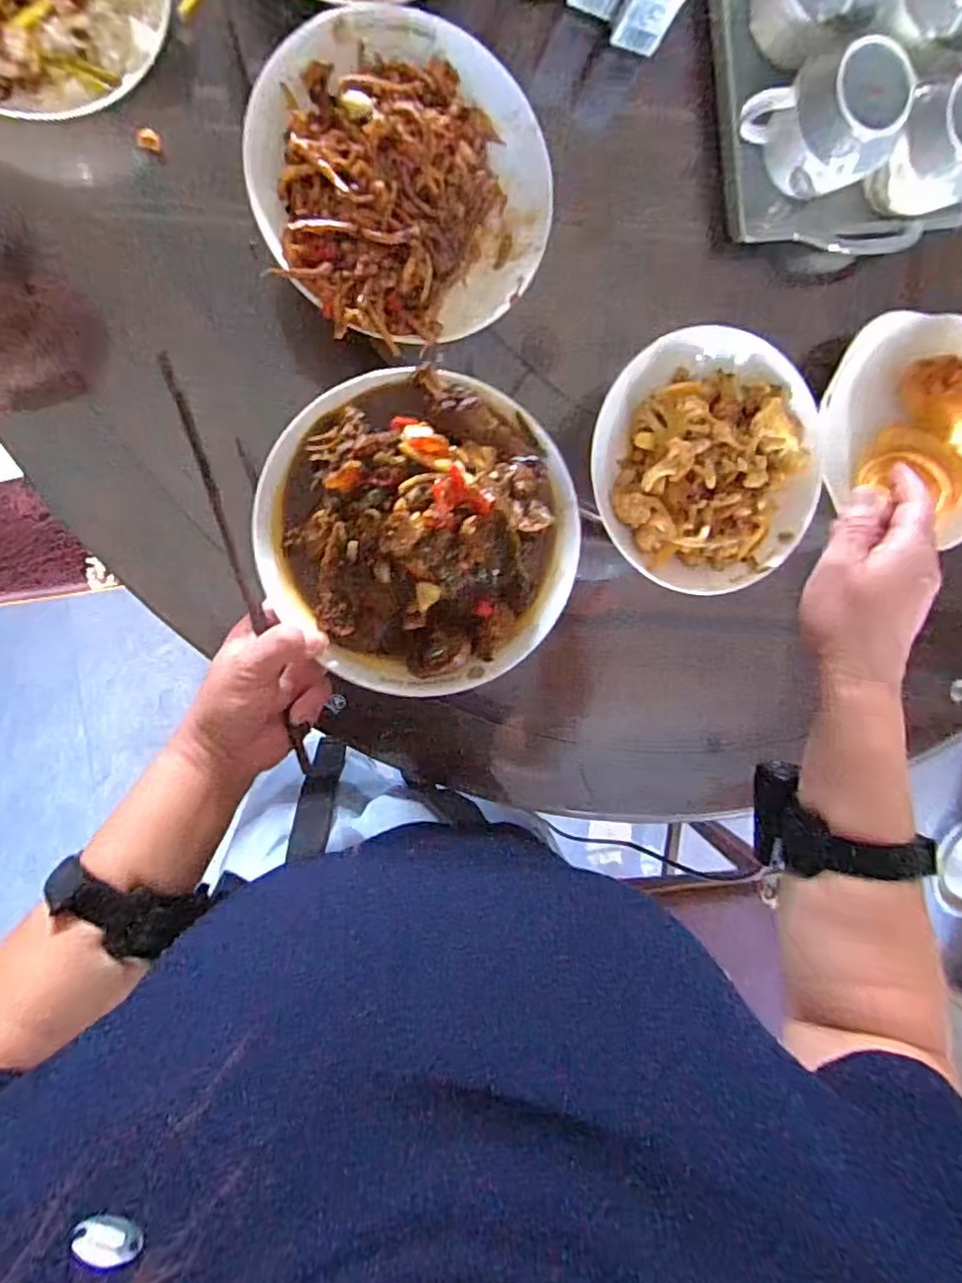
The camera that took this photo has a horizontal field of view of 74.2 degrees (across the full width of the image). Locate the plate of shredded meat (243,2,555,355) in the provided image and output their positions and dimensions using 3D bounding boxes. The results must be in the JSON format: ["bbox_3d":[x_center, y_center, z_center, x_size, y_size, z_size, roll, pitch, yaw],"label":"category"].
[{"bbox_3d":[-0.050,-0.307,0.430,0.192,0.062,0.195,0,94,-5],"label":"plate of shredded meat"}]

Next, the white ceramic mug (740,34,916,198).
[{"bbox_3d":[0.252,-0.384,0.469,0.091,0.068,0.078,-17,96,-4],"label":"white ceramic mug"}]

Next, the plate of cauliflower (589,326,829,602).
[{"bbox_3d":[0.183,-0.139,0.506,0.192,0.039,0.191,0,94,-5],"label":"plate of cauliflower"}]

